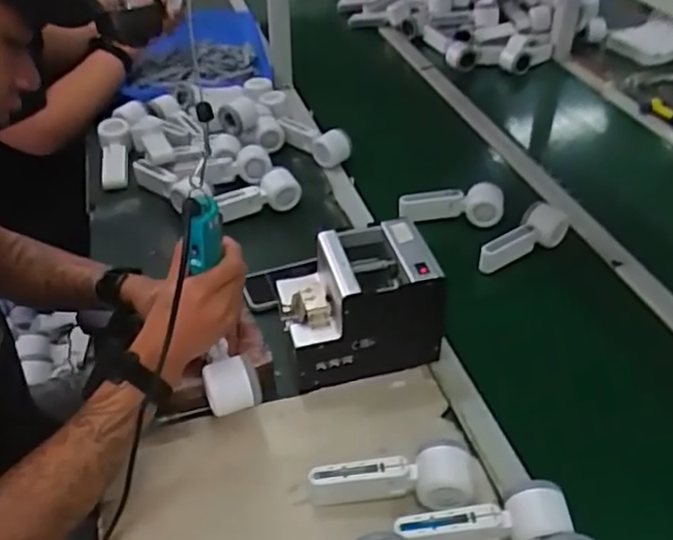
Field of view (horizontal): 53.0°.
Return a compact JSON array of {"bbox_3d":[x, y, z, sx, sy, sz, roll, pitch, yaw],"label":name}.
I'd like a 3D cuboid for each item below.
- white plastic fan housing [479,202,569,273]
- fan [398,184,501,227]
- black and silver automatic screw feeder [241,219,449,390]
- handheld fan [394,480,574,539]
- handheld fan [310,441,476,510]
[{"bbox_3d":[0.279,-0.046,1.031,0.155,0.066,0.043,-29,45,-11],"label":"white plastic fan housing"},{"bbox_3d":[0.187,-0.107,1.104,0.166,0.062,0.039,8,39,8],"label":"fan"},{"bbox_3d":[0.025,0.045,0.841,0.181,0.156,0.123,-9,40,-13],"label":"black and silver automatic screw feeder"},{"bbox_3d":[0.144,0.253,0.658,0.166,0.060,0.056,-6,39,-10],"label":"handheld fan"},{"bbox_3d":[0.057,0.217,0.710,0.170,0.053,0.060,4,39,3],"label":"handheld fan"}]

